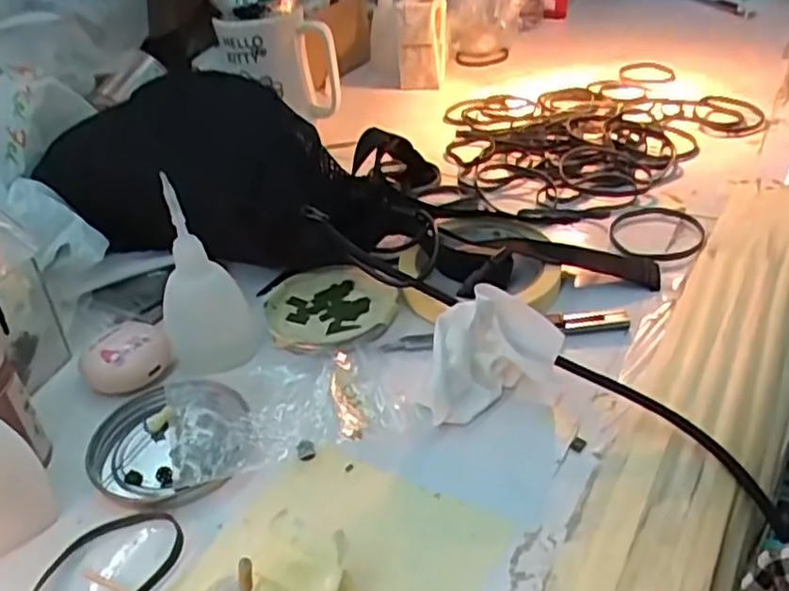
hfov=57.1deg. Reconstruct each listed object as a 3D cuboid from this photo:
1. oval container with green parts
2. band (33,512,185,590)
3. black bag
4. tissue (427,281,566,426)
[{"bbox_3d":[-0.042,0.008,0.442,0.074,0.014,0.078,-25,38,-23],"label":"oval container with green parts"},{"bbox_3d":[-0.124,0.117,0.308,0.070,0.005,0.045,-30,41,-29],"label":"band"},{"bbox_3d":[-0.109,-0.077,0.487,0.267,0.098,0.116,3,37,13],"label":"black bag"},{"bbox_3d":[0.046,0.029,0.367,0.069,0.045,0.045,-15,37,-12],"label":"tissue"}]

